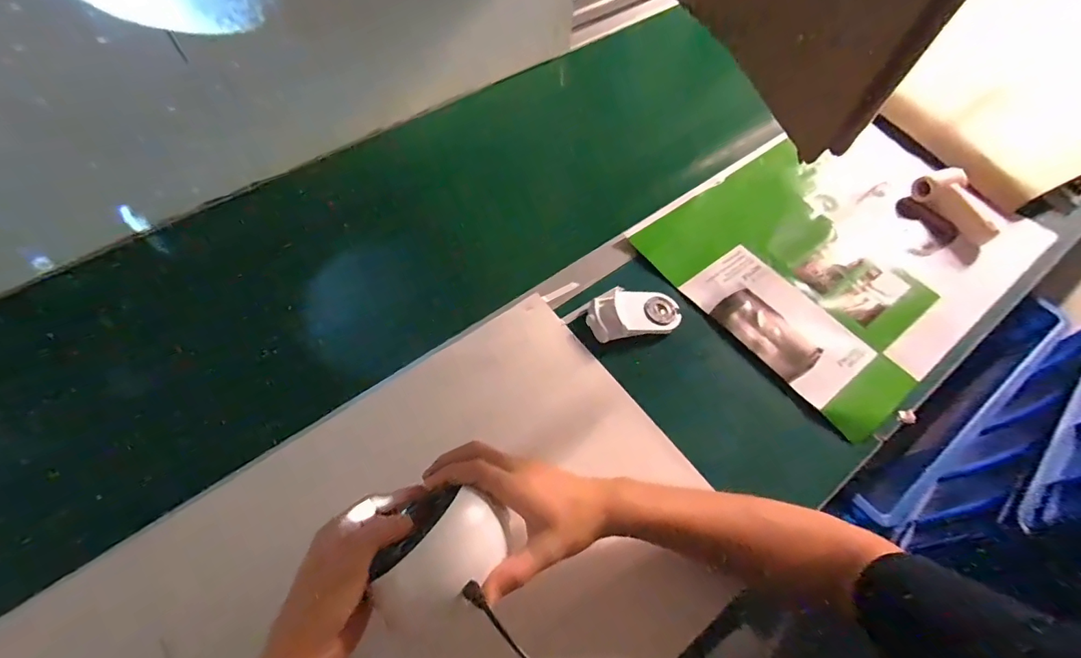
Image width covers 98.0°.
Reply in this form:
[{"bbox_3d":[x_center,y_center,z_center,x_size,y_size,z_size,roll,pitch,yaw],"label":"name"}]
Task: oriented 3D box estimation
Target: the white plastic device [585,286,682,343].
[{"bbox_3d":[0.115,-0.016,0.571,0.111,0.029,0.072,3,58,2],"label":"white plastic device"}]

